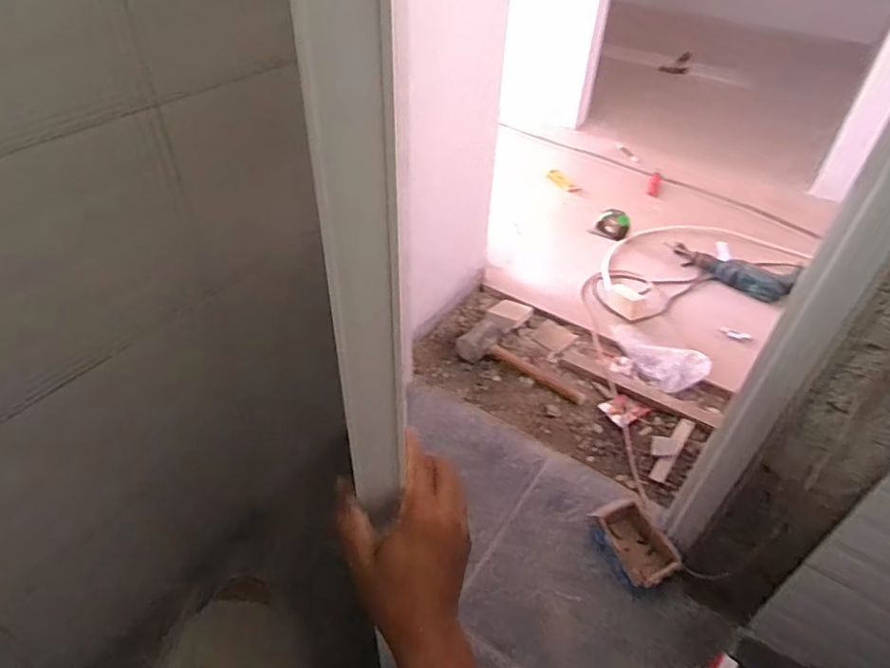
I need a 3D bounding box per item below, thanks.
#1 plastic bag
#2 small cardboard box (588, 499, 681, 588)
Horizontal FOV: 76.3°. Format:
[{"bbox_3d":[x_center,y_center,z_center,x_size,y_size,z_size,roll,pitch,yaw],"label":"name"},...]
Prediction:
[{"bbox_3d":[0.500,0.062,1.348,0.118,0.078,0.236,-33,39,-32],"label":"plastic bag"},{"bbox_3d":[0.337,0.370,1.016,0.103,0.042,0.158,-15,44,-16],"label":"small cardboard box"}]

